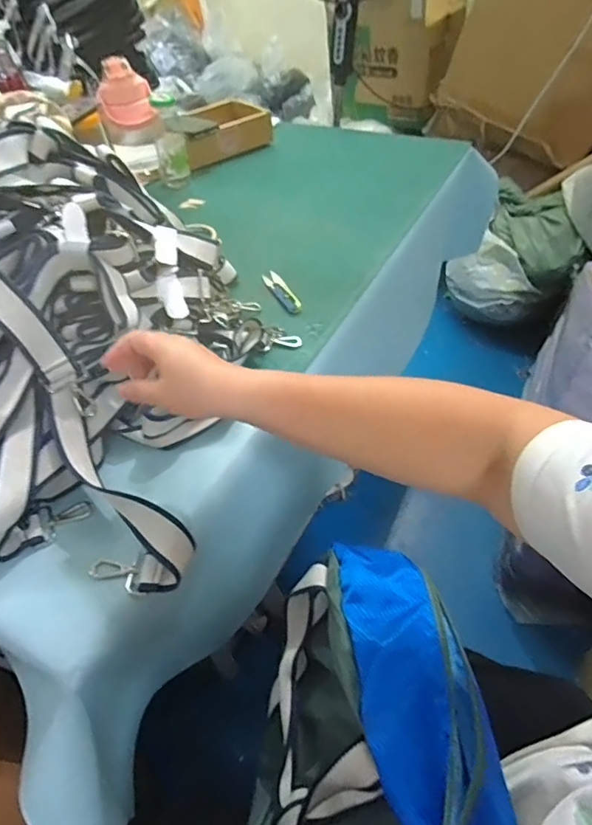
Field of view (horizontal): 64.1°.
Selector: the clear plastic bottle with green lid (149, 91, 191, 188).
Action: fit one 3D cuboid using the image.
[{"bbox_3d":[-0.258,-0.557,0.965,0.061,0.168,0.069,-13,49,-8],"label":"clear plastic bottle with green lid"}]

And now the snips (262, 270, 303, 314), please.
[{"bbox_3d":[-0.022,-0.187,0.730,0.026,0.010,0.114,-21,51,-14],"label":"snips"}]

